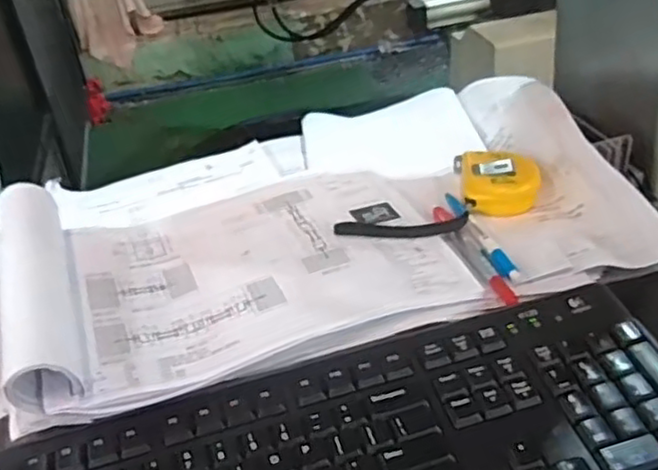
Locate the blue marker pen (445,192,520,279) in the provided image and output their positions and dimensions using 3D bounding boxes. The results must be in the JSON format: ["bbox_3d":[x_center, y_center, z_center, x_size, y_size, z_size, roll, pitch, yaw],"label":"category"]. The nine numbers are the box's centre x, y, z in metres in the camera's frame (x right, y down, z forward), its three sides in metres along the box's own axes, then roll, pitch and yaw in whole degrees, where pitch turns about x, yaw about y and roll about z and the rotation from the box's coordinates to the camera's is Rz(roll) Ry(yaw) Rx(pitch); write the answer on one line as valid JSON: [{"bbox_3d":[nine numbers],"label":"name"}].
[{"bbox_3d":[0.116,-0.003,0.530,0.013,0.013,0.131,-11,36,-6],"label":"blue marker pen"}]

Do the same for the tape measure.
[{"bbox_3d":[0.098,-0.023,0.550,0.176,0.032,0.080,-33,44,-32],"label":"tape measure"}]

